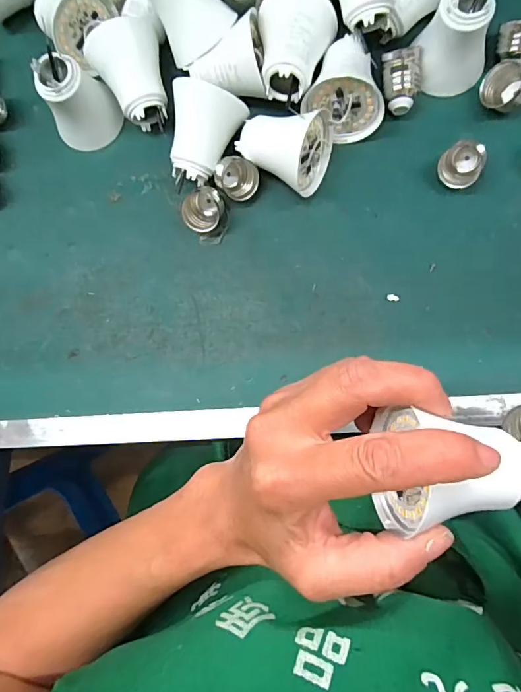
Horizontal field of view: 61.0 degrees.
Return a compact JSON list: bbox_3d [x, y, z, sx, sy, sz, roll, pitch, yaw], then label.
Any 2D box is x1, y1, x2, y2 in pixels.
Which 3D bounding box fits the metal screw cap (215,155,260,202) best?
[{"bbox_3d":[-0.016,-0.117,0.310,0.026,0.019,0.031,-40,83,1],"label":"metal screw cap"}]

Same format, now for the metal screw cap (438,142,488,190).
[{"bbox_3d":[0.135,-0.121,0.295,0.028,0.019,0.032,45,91,7],"label":"metal screw cap"}]

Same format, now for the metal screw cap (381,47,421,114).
[{"bbox_3d":[0.096,-0.176,0.301,0.026,0.025,0.037,-6,85,5],"label":"metal screw cap"}]

